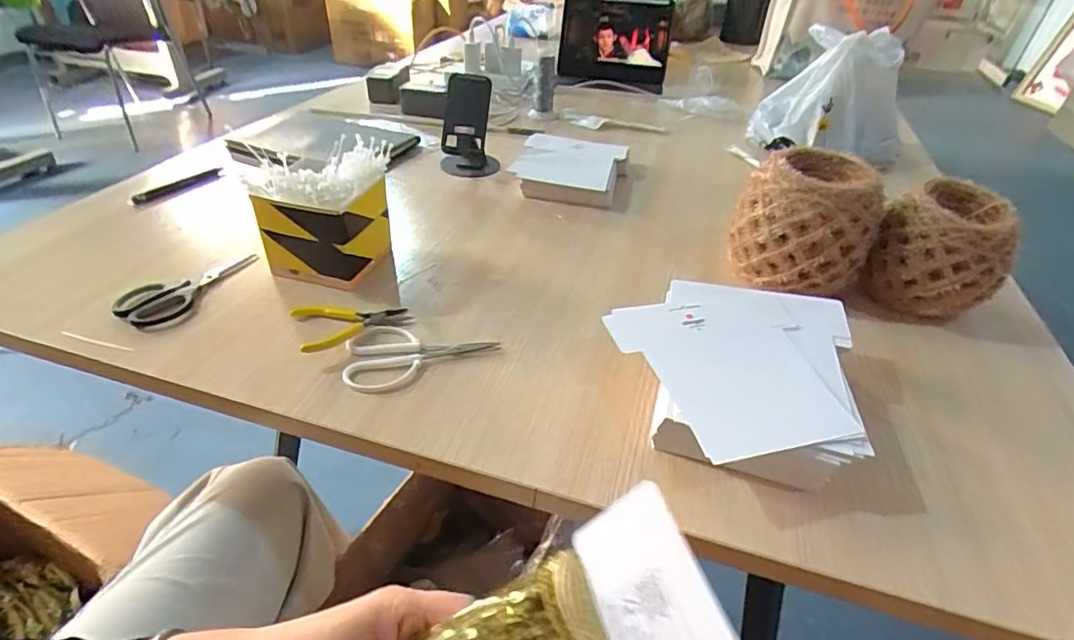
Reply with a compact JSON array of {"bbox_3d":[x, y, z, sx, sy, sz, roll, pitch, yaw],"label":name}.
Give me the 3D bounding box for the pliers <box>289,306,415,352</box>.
[{"bbox_3d":[-0.186,-0.004,0.563,0.107,0.015,0.082,-16,43,-23],"label":"pliers"}]

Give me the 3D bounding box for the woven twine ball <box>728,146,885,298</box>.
[{"bbox_3d":[0.309,-0.114,0.648,0.146,0.125,0.125,22,42,21],"label":"woven twine ball"}]

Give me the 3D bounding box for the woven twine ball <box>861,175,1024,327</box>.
[{"bbox_3d":[0.459,-0.073,0.625,0.115,0.128,0.113,2,39,-2],"label":"woven twine ball"}]

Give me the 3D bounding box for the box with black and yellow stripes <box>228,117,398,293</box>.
[{"bbox_3d":[-0.232,-0.122,0.614,0.113,0.128,0.115,7,39,4],"label":"box with black and yellow stripes"}]

